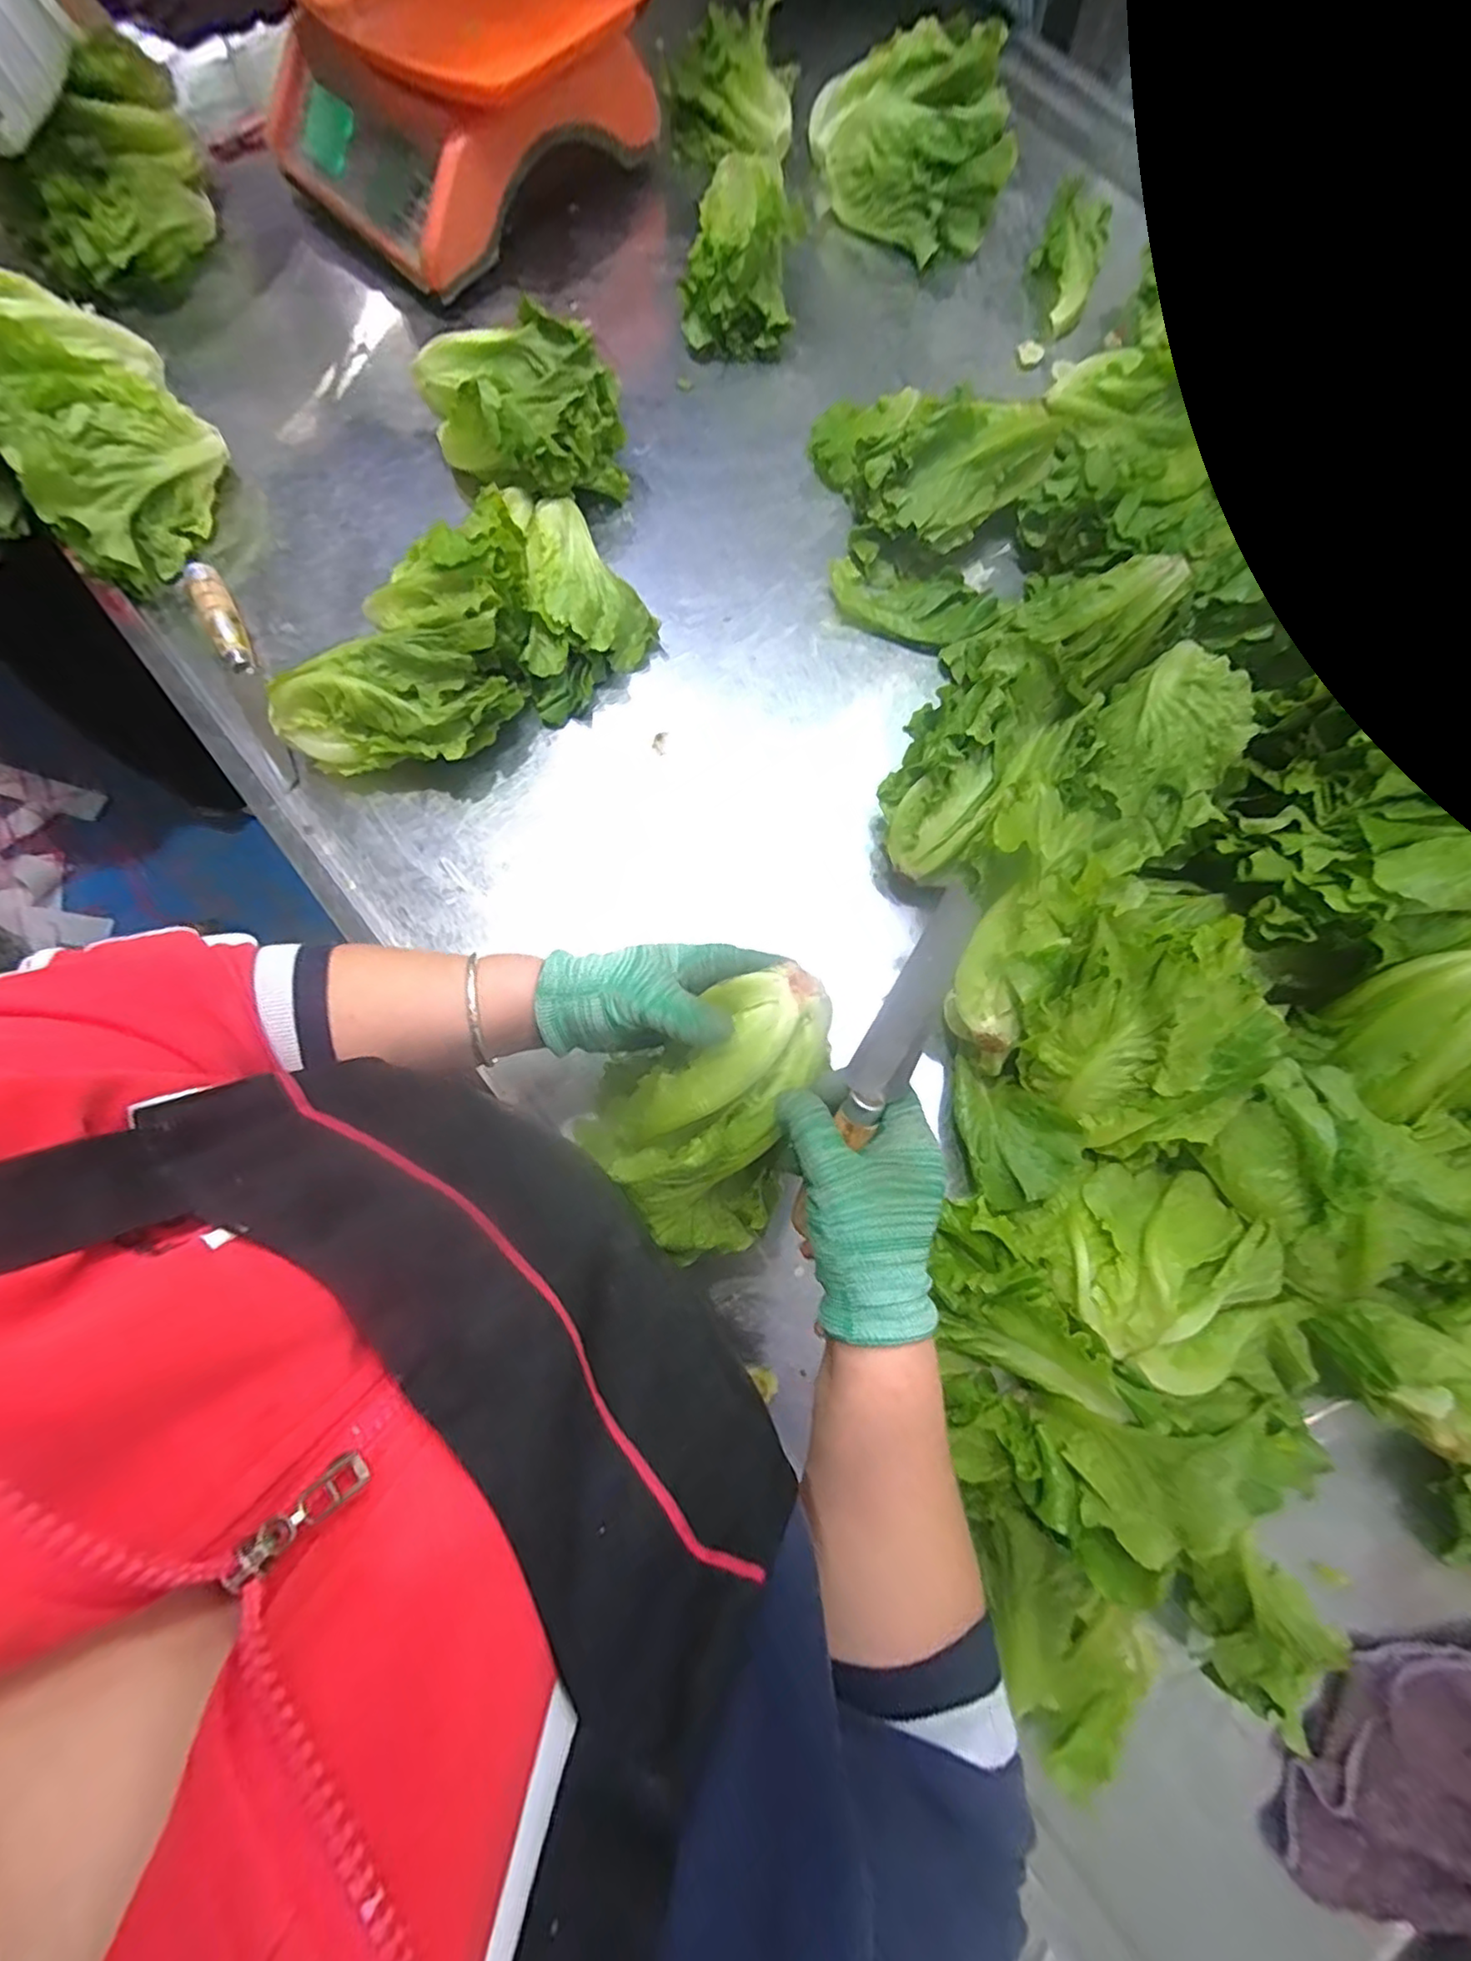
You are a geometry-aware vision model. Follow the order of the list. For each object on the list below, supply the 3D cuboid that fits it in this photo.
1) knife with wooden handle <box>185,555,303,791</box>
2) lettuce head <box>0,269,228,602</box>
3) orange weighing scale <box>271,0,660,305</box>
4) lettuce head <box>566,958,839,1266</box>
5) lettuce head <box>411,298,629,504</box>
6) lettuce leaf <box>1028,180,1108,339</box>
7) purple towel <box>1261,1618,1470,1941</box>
[{"bbox_3d":[-0.384,-0.242,0.511,0.026,0.033,0.197,-27,79,-7],"label":"knife with wooden handle"},{"bbox_3d":[-0.557,-0.450,0.514,0.236,0.113,0.183,24,78,4],"label":"lettuce head"},{"bbox_3d":[-0.258,-0.819,0.589,0.298,0.127,0.257,-40,81,-9],"label":"orange weighing scale"},{"bbox_3d":[-0.005,0.069,0.353,0.148,0.074,0.118,-43,81,-10],"label":"lettuce head"},{"bbox_3d":[-0.175,-0.465,0.544,0.154,0.081,0.163,-15,78,-4],"label":"lettuce head"},{"bbox_3d":[0.323,-0.702,0.631,0.063,0.034,0.157,21,78,4],"label":"lettuce leaf"},{"bbox_3d":[0.413,0.466,0.356,0.141,0.060,0.176,38,79,7],"label":"purple towel"}]

